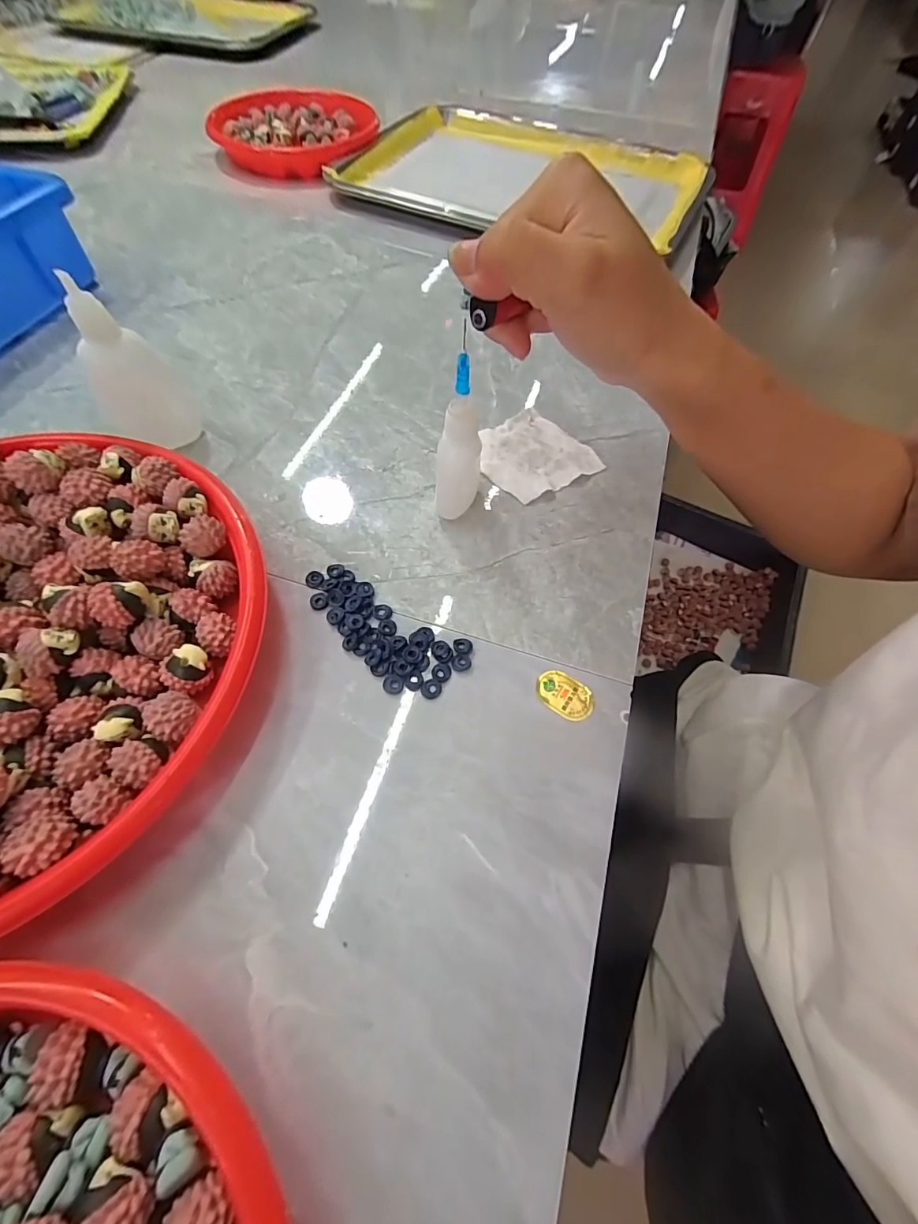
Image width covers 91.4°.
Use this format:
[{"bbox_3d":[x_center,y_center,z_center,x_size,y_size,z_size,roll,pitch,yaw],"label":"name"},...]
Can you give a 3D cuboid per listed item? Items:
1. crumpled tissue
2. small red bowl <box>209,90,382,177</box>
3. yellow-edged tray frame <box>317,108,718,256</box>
[{"bbox_3d":[0.046,-0.101,0.283,0.067,0.005,0.064,-27,66,-16],"label":"crumpled tissue"},{"bbox_3d":[-0.173,-0.520,0.485,0.158,0.028,0.143,11,62,3],"label":"small red bowl"},{"bbox_3d":[0.071,-0.454,0.466,0.345,0.024,0.232,18,62,7],"label":"yellow-edged tray frame"}]

